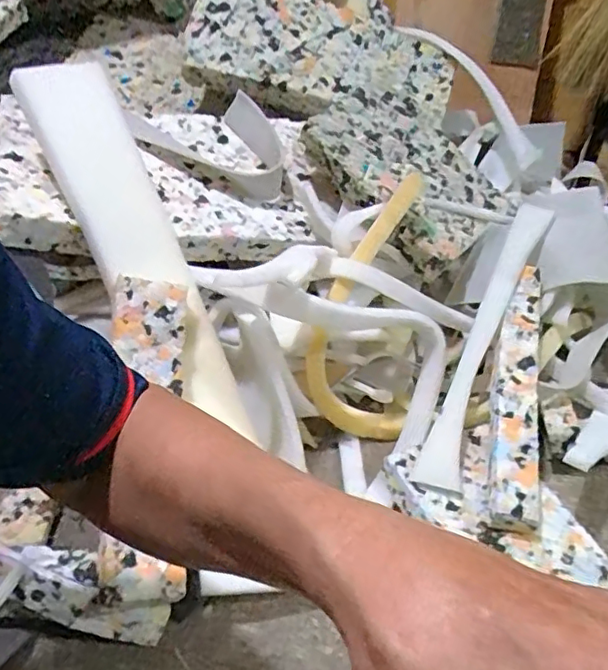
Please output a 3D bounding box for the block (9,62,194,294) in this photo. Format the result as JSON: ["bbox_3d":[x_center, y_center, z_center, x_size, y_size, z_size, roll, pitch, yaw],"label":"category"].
[{"bbox_3d":[-0.207,-0.160,0.617,0.092,0.247,0.043,-33,11,-39],"label":"block"}]

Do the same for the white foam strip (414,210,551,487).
[{"bbox_3d":[0.214,0.001,0.682,0.045,0.035,0.371,19,74,23],"label":"white foam strip"}]

